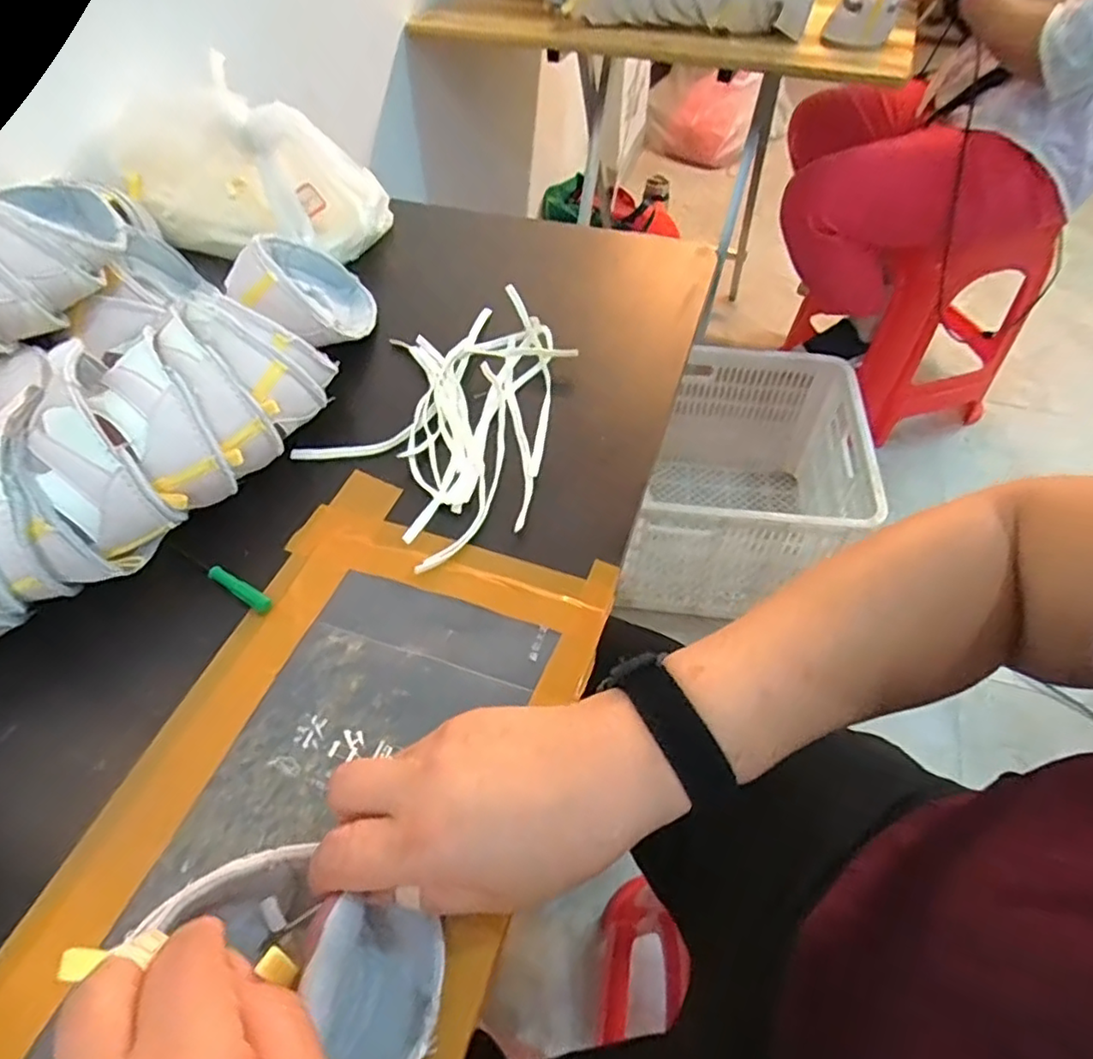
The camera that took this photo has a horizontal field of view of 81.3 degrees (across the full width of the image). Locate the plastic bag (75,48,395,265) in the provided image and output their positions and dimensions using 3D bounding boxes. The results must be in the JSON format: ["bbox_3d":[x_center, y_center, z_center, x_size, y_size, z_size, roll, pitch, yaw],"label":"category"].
[{"bbox_3d":[-0.315,-0.362,0.636,0.322,0.099,0.150,24,57,19],"label":"plastic bag"}]

